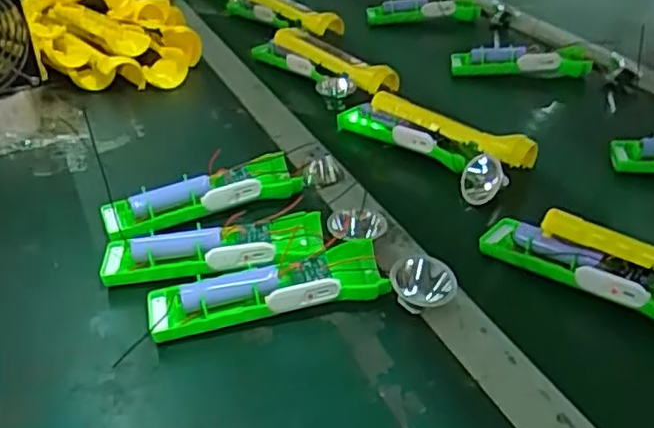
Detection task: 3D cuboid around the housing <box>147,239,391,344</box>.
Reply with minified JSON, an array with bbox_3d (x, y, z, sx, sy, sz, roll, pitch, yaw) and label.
[{"bbox_3d":[-0.042,0.055,0.469,0.159,0.034,0.043,-10,34,-11],"label":"housing"}]

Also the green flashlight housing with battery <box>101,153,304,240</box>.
[{"bbox_3d":[-0.102,-0.013,0.569,0.165,0.033,0.047,-16,36,-20],"label":"green flashlight housing with battery"}]

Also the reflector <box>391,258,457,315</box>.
[{"bbox_3d":[0.066,0.050,0.469,0.043,0.035,0.030,3,34,8],"label":"reflector"}]

